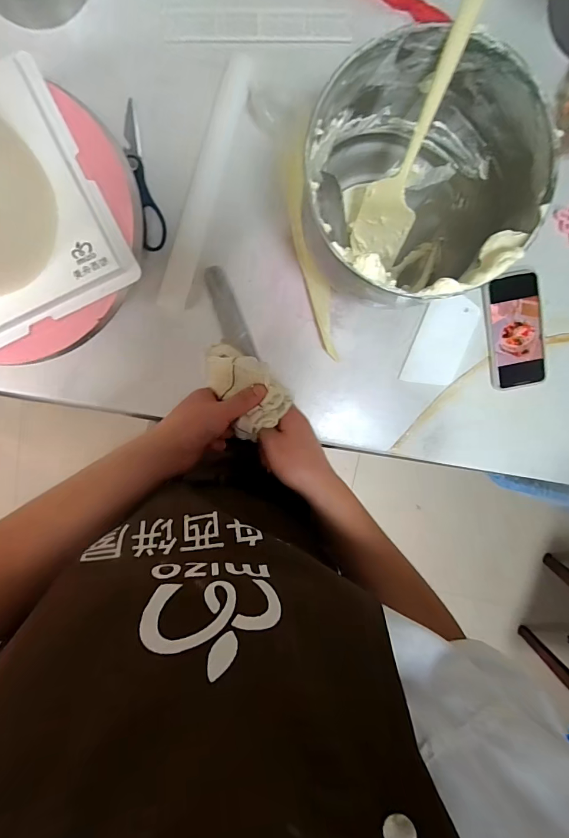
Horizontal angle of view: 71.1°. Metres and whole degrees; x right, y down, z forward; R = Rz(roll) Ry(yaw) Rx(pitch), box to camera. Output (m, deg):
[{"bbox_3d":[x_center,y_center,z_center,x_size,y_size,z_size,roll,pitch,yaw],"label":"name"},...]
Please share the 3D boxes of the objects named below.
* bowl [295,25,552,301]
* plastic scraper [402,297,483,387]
[{"bbox_3d":[0.136,-0.238,0.452,0.199,0.211,0.219,-10,99,0],"label":"bowl"},{"bbox_3d":[0.228,-0.111,0.575,0.073,0.006,0.130,19,104,5],"label":"plastic scraper"}]

